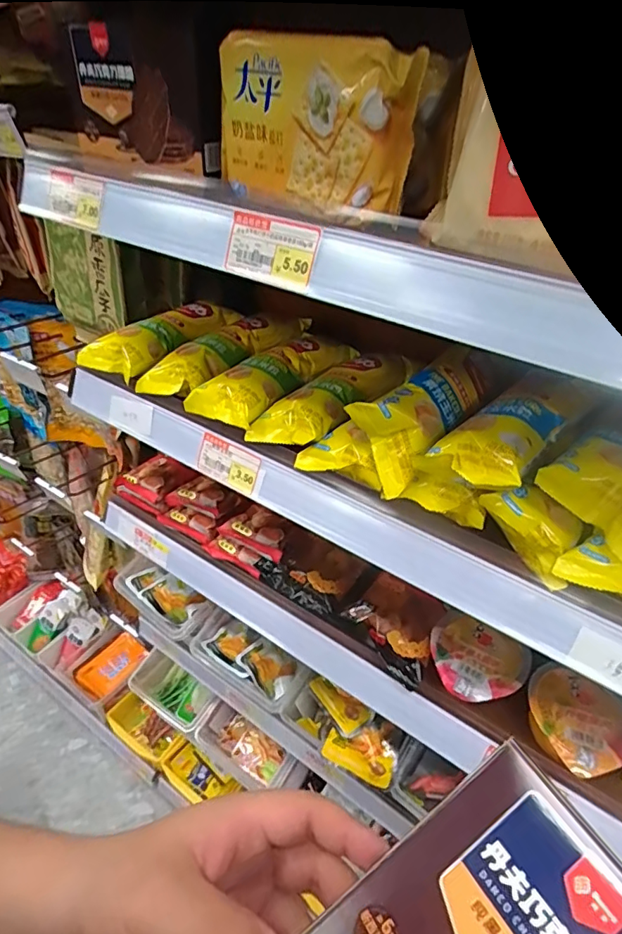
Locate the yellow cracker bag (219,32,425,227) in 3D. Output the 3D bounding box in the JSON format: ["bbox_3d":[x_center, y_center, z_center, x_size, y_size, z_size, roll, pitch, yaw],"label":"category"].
[{"bbox_3d":[-0.002,-0.219,0.332,0.041,0.092,0.140,-29,49,-33],"label":"yellow cracker bag"}]

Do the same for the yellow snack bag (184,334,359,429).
[{"bbox_3d":[-0.032,-0.105,0.529,0.075,0.035,0.191,27,45,26],"label":"yellow snack bag"}]

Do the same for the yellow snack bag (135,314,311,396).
[{"bbox_3d":[-0.085,-0.135,0.566,0.062,0.039,0.214,29,45,28],"label":"yellow snack bag"}]

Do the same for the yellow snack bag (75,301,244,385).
[{"bbox_3d":[-0.154,-0.149,0.579,0.091,0.036,0.189,33,48,31],"label":"yellow snack bag"}]

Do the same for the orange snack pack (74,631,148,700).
[{"bbox_3d":[-0.482,0.480,1.238,0.119,0.033,0.146,29,46,28],"label":"orange snack pack"}]

